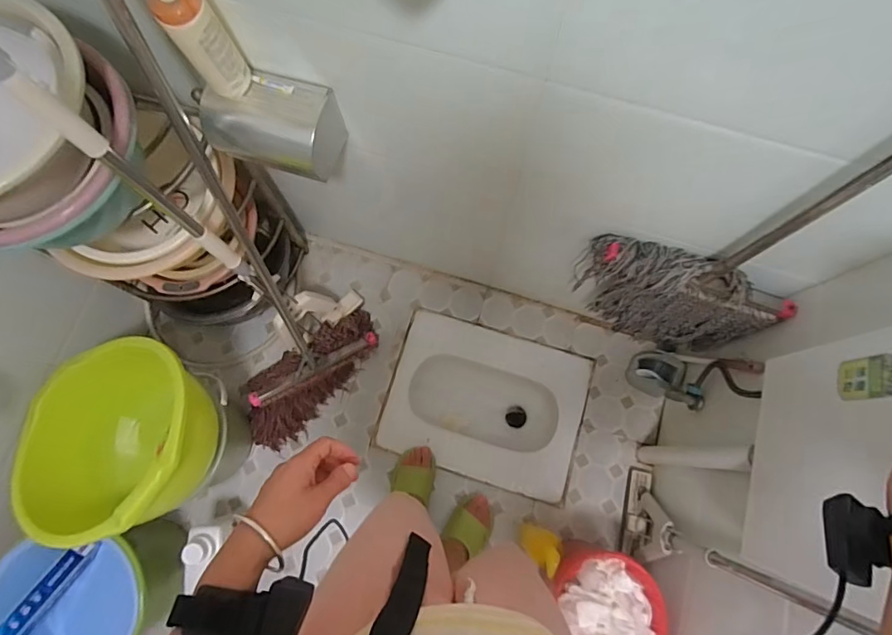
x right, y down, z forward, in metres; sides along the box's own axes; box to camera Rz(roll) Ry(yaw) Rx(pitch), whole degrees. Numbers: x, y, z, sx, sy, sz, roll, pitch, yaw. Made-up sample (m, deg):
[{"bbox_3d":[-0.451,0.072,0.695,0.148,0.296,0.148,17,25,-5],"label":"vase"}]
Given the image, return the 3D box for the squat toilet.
[{"bbox_3d":[0.114,0.258,1.432,0.539,0.169,0.411,17,77,5],"label":"squat toilet"}]

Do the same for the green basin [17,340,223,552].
[{"bbox_3d":[-0.661,0.245,0.986,0.367,0.288,0.393,0,77,1],"label":"green basin"}]

